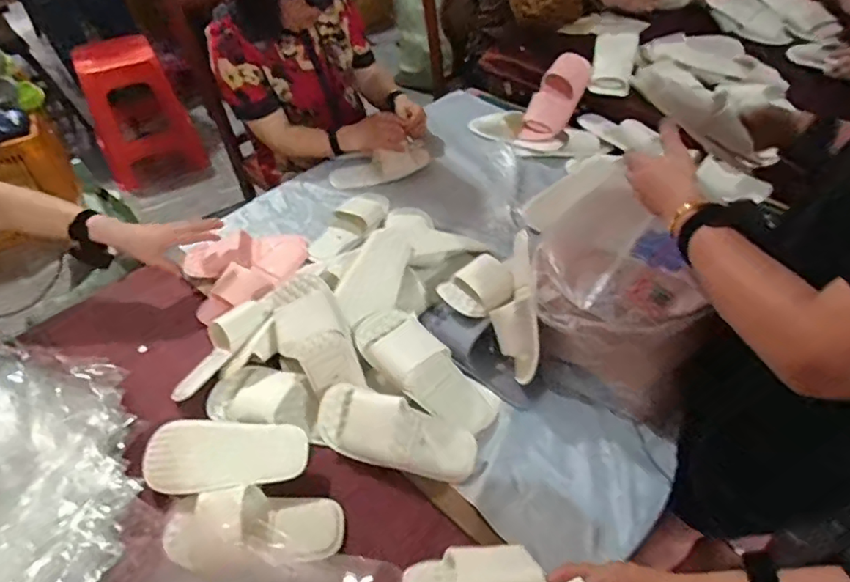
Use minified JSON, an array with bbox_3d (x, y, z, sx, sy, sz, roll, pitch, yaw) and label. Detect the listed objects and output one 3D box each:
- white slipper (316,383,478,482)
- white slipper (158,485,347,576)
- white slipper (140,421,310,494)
[{"bbox_3d":[-0.042,0.204,0.784,0.235,0.061,0.089,10,47,11],"label":"white slipper"},{"bbox_3d":[-0.223,0.307,0.698,0.228,0.052,0.099,-3,46,-2],"label":"white slipper"},{"bbox_3d":[-0.278,0.236,0.760,0.226,0.032,0.097,2,60,7],"label":"white slipper"}]

